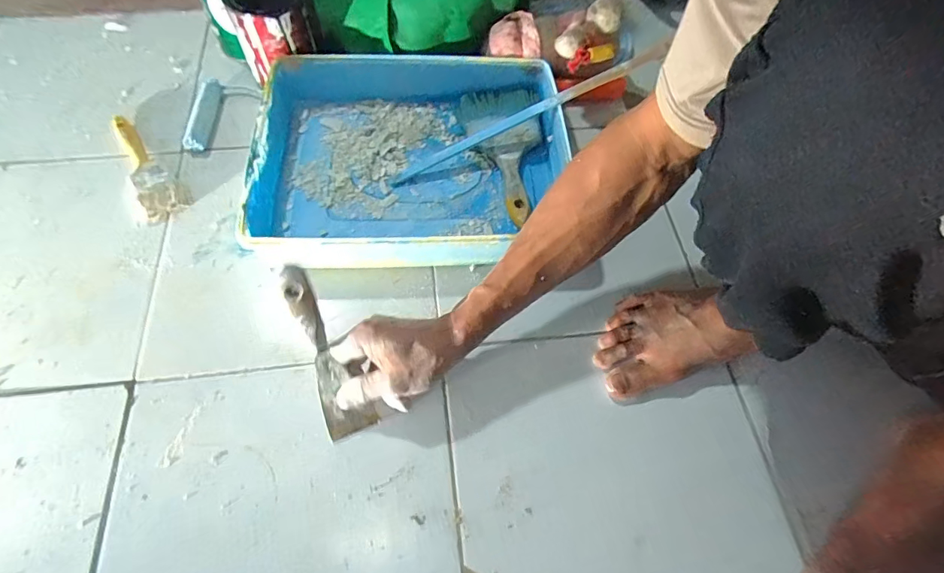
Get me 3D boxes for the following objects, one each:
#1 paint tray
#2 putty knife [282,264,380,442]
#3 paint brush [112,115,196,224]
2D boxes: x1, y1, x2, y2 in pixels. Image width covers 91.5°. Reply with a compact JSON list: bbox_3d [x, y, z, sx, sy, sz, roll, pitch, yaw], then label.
[{"bbox_3d":[-0.067,-0.149,0.547,0.351,0.069,0.272,-2,62,-5],"label":"paint tray"},{"bbox_3d":[-0.131,0.058,0.415,0.044,0.170,0.022,-18,24,-13],"label":"putty knife"},{"bbox_3d":[-0.401,-0.147,0.558,0.049,0.014,0.175,-35,69,-20],"label":"paint brush"}]

